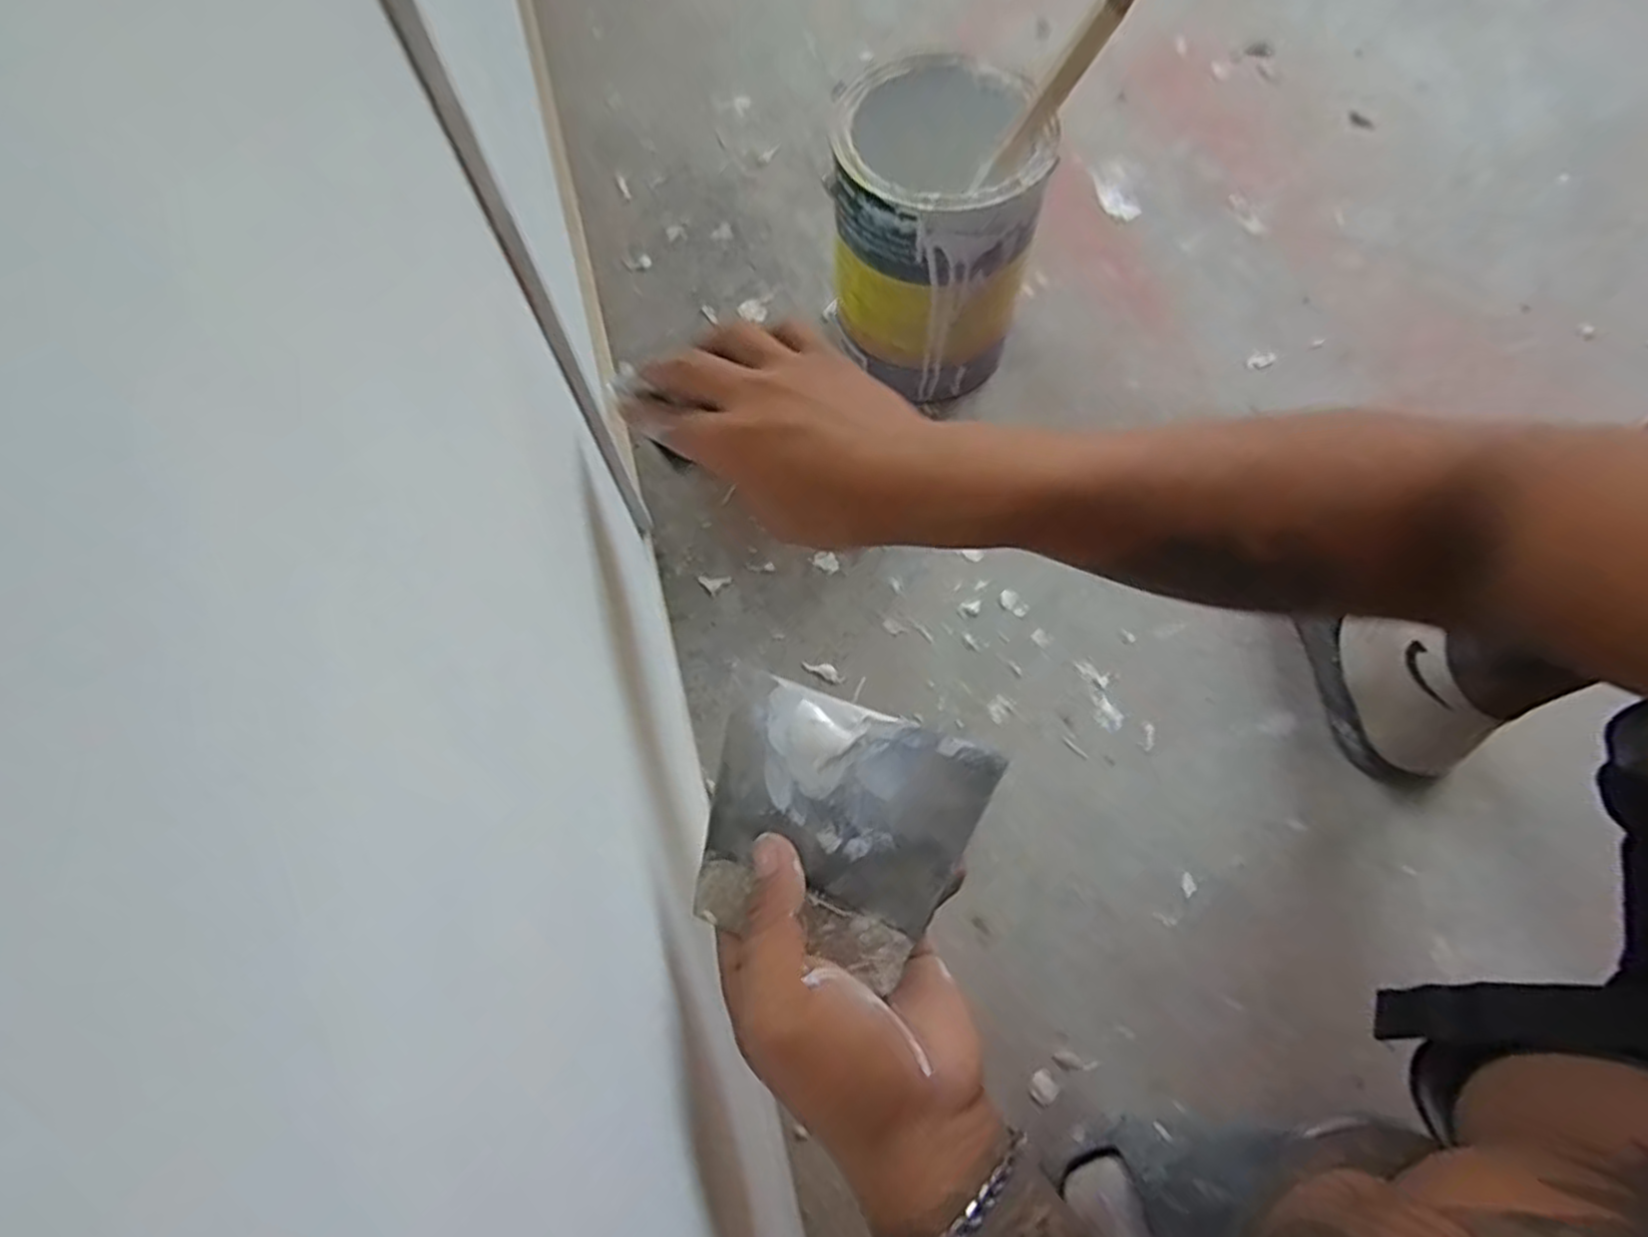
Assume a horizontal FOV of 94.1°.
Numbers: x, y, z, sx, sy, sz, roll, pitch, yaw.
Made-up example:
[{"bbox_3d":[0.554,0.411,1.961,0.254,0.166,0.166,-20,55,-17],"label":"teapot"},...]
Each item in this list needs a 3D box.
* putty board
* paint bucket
[{"bbox_3d":[0.004,0.078,0.287,0.098,0.005,0.092,16,87,17],"label":"putty board"},{"bbox_3d":[0.086,-0.302,0.634,0.154,0.218,0.138,10,68,4],"label":"paint bucket"}]

